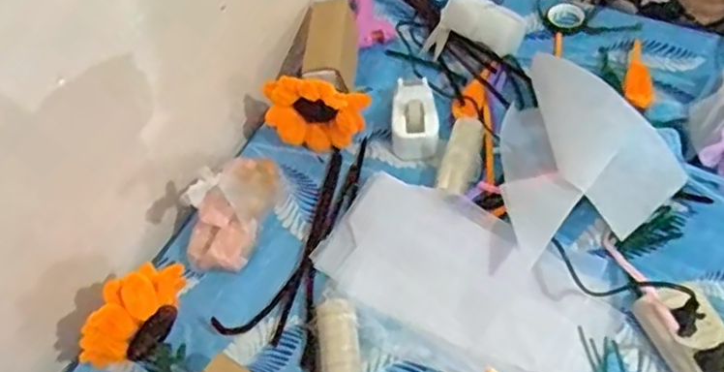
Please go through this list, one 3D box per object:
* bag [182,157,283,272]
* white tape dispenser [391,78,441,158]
[{"bbox_3d":[-0.138,0.009,0.709,0.069,0.108,0.141,10,54,12],"label":"bag"},{"bbox_3d":[0.064,-0.081,0.805,0.059,0.036,0.103,-1,53,4],"label":"white tape dispenser"}]

